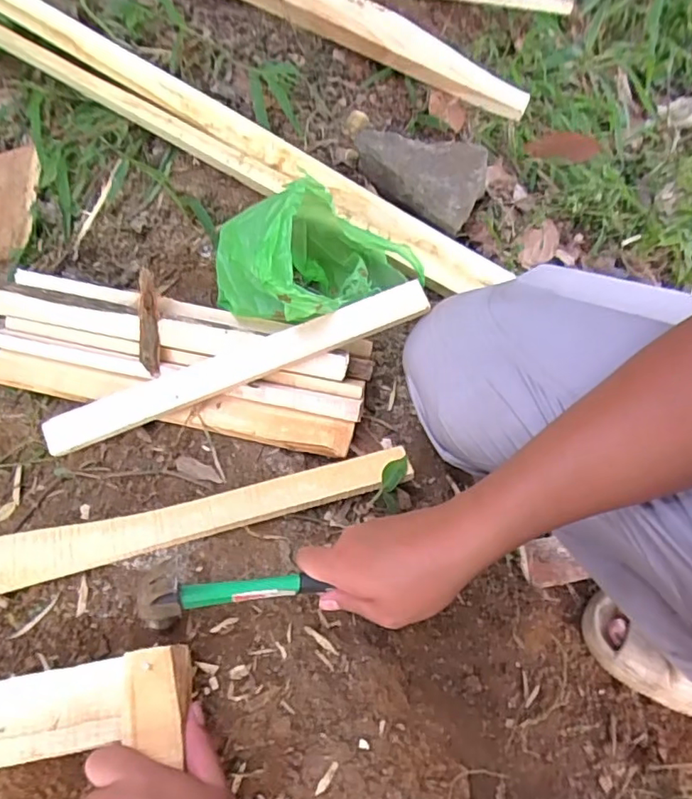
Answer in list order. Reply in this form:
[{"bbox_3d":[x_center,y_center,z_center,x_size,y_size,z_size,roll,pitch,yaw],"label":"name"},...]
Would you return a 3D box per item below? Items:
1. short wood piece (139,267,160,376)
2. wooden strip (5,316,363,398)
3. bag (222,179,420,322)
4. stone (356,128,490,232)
[{"bbox_3d":[-0.209,-0.081,0.583,0.019,0.013,0.114,-5,83,-7],"label":"short wood piece"},{"bbox_3d":[-0.179,-0.045,0.591,0.395,0.020,0.018,10,52,5],"label":"wooden strip"},{"bbox_3d":[-0.030,-0.158,0.600,0.199,0.143,0.159,-36,61,-27],"label":"bag"},{"bbox_3d":[0.103,-0.306,0.737,0.165,0.073,0.096,28,55,18],"label":"stone"}]

